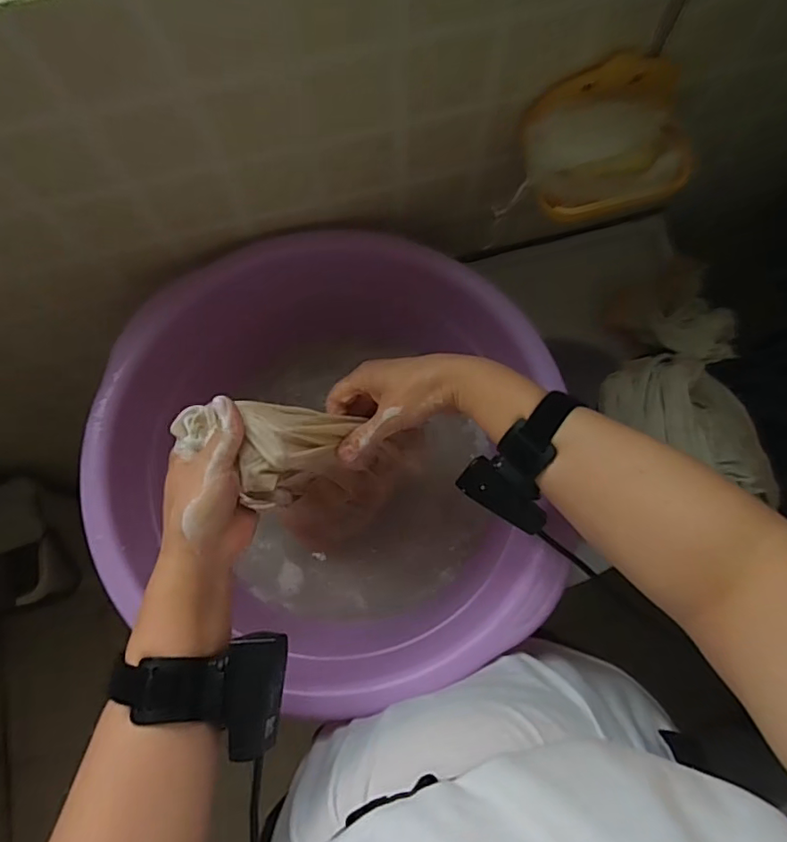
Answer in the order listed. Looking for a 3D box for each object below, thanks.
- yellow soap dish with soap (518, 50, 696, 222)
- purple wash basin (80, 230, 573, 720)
[{"bbox_3d":[0.186,-0.238,0.473,0.143,0.073,0.093,-15,77,-3],"label":"yellow soap dish with soap"},{"bbox_3d":[-0.062,0.033,0.556,0.403,0.160,0.416,0,76,1],"label":"purple wash basin"}]

